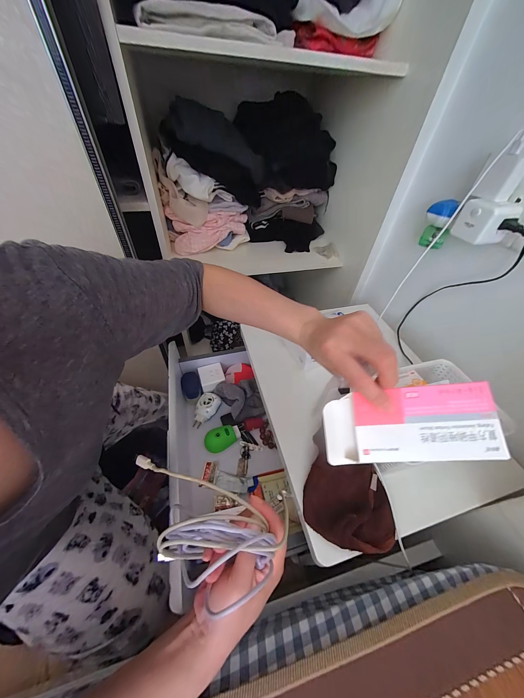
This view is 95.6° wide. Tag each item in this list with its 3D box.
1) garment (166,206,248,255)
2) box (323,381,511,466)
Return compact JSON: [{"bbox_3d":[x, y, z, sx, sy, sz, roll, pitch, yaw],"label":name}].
[{"bbox_3d":[-0.152,-0.368,0.743,0.238,0.099,0.090,-12,50,-14],"label":"garment"},{"bbox_3d":[0.144,0.076,0.237,0.157,0.018,0.070,-9,81,10],"label":"box"}]

